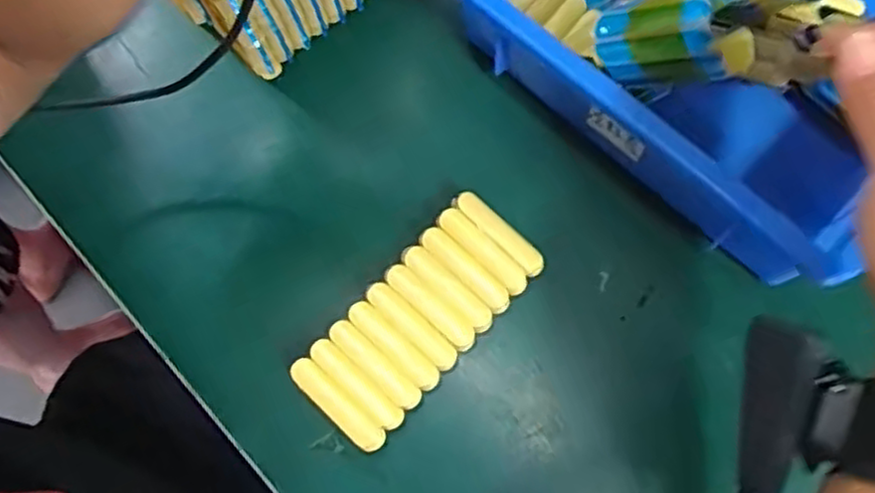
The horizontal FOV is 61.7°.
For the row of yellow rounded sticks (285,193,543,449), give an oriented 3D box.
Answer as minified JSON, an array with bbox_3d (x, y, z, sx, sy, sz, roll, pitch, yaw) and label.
[{"bbox_3d":[-0.011,0.044,0.439,0.066,0.026,0.150,41,78,14],"label":"row of yellow rounded sticks"}]

